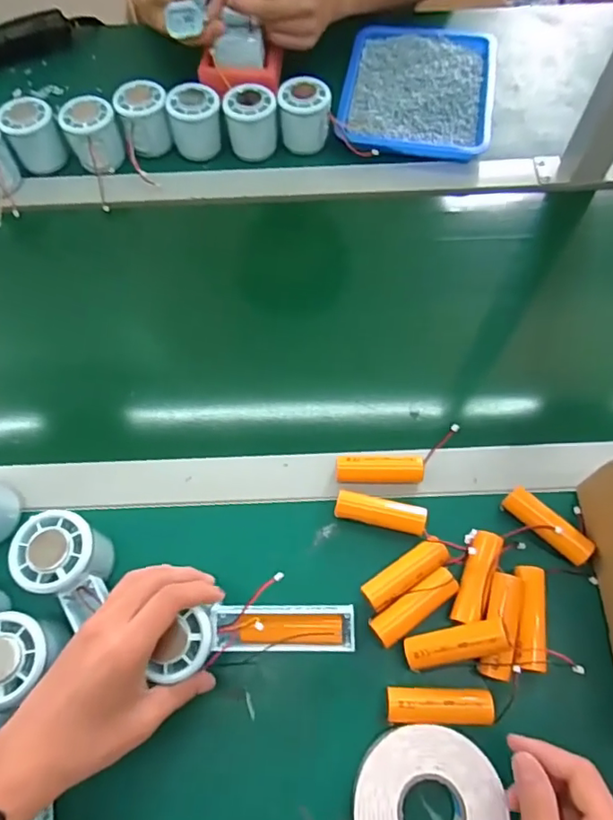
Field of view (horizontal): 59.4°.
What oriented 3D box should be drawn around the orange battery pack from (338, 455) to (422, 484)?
[{"bbox_3d":[0.061,0.050,0.451,0.071,0.016,0.023,1,65,1],"label":"orange battery pack"}]

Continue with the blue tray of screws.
[{"bbox_3d":[0.133,-0.381,0.649,0.173,0.031,0.225,9,65,5],"label":"blue tray of screws"}]

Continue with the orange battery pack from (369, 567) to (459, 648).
[{"bbox_3d":[0.080,0.146,0.402,0.071,0.021,0.022,-33,68,-14],"label":"orange battery pack"}]

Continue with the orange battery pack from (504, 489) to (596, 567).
[{"bbox_3d":[0.188,0.091,0.423,0.019,0.023,0.071,-42,71,-17],"label":"orange battery pack"}]

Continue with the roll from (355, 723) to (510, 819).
[{"bbox_3d":[0.080,0.263,0.351,0.092,0.024,0.098,0,65,1],"label":"roll"}]

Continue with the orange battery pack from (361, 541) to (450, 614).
[{"bbox_3d":[0.075,0.125,0.409,0.070,0.016,0.024,-31,68,-13],"label":"orange battery pack"}]

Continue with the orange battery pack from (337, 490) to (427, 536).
[{"bbox_3d":[0.059,0.083,0.429,0.070,0.019,0.020,11,65,6],"label":"orange battery pack"}]

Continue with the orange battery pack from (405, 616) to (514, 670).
[{"bbox_3d":[0.106,0.165,0.379,0.071,0.017,0.022,-20,67,12],"label":"orange battery pack"}]

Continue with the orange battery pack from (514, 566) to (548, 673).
[{"bbox_3d":[0.165,0.152,0.395,0.022,0.018,0.070,8,65,5],"label":"orange battery pack"}]

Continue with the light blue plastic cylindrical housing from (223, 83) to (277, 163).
[{"bbox_3d":[-0.061,-0.324,0.609,0.055,0.062,0.047,-2,65,0],"label":"light blue plastic cylindrical housing"}]

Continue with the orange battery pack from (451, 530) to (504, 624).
[{"bbox_3d":[0.129,0.127,0.408,0.022,0.018,0.070,22,67,11],"label":"orange battery pack"}]

